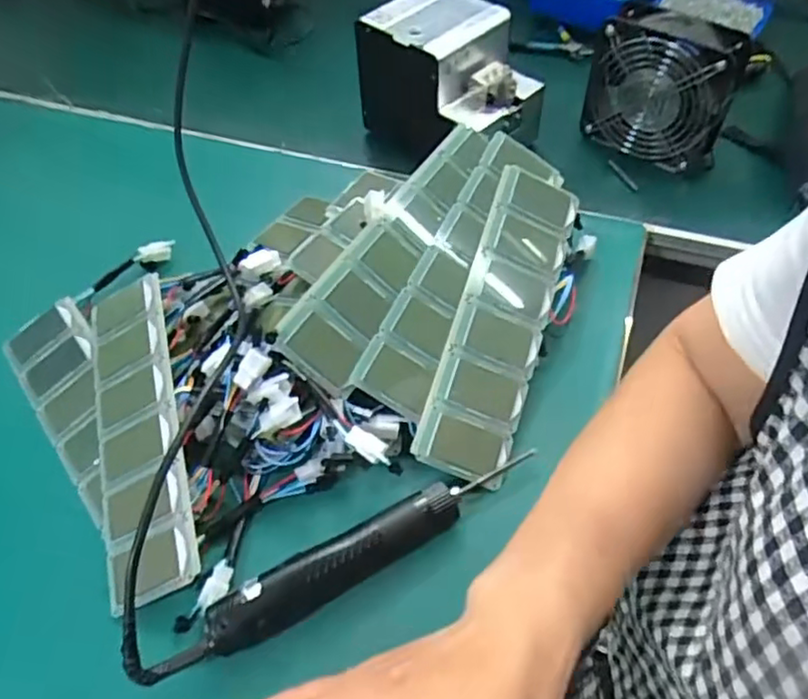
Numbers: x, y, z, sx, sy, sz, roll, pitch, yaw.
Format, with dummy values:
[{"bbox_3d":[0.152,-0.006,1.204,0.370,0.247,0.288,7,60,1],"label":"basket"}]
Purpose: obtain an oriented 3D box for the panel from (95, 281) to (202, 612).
[{"bbox_3d":[-0.226,0.057,0.546,0.074,0.014,0.300,-26,59,8],"label":"panel"}]

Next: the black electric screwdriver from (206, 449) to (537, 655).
[{"bbox_3d":[-0.021,0.142,0.488,0.267,0.033,0.044,-28,57,-17],"label":"black electric screwdriver"}]

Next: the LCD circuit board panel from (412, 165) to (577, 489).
[{"bbox_3d":[0.088,-0.032,0.570,0.082,0.013,0.295,24,70,-11],"label":"LCD circuit board panel"}]

